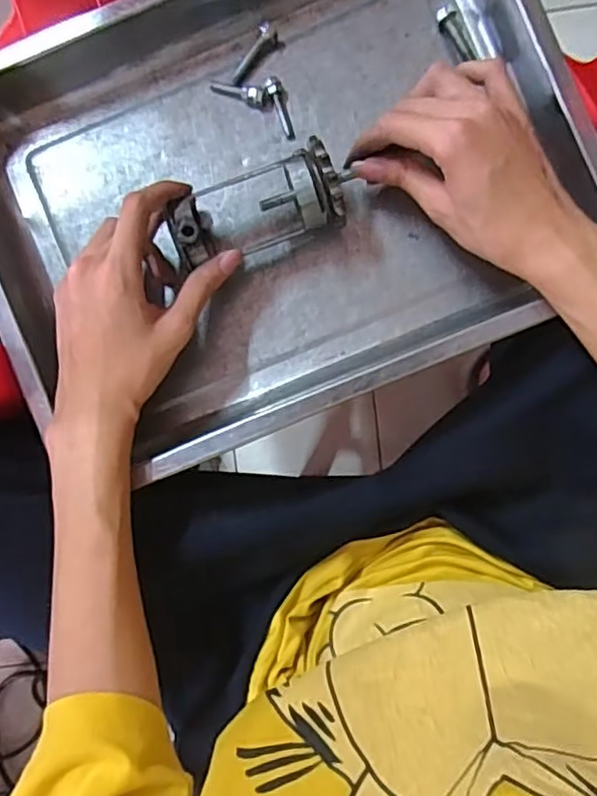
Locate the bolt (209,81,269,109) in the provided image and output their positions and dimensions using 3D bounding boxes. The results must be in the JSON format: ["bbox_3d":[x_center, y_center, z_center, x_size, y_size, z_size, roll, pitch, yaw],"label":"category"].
[{"bbox_3d":[-0.042,-0.211,0.426,0.040,0.009,0.011,22,96,13],"label":"bolt"}]

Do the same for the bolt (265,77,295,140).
[{"bbox_3d":[-0.013,-0.201,0.425,0.012,0.009,0.044,-14,96,2],"label":"bolt"}]

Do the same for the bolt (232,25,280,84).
[{"bbox_3d":[-0.031,-0.236,0.422,0.012,0.011,0.042,44,95,-4],"label":"bolt"}]

